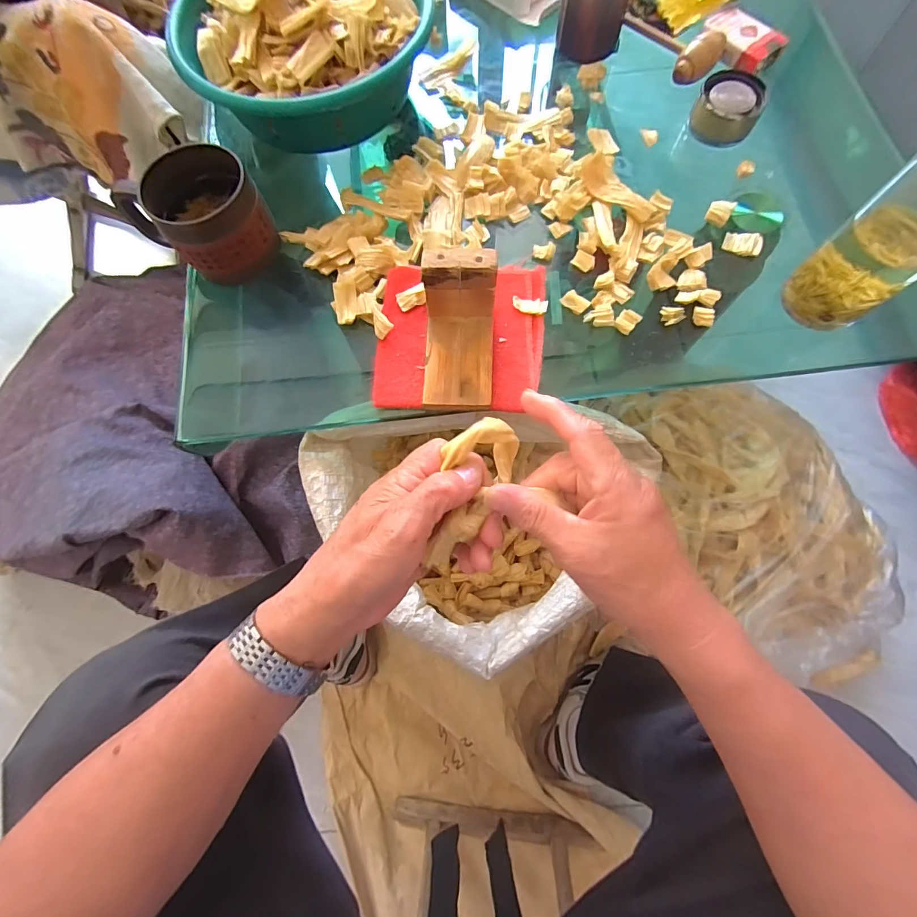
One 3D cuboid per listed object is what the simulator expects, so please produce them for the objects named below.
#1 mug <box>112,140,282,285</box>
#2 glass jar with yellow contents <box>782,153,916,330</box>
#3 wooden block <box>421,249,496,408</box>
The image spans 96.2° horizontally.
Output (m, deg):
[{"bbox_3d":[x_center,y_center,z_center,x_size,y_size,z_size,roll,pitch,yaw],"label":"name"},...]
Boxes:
[{"bbox_3d":[-0.241,-0.231,0.396,0.107,0.073,0.092,-41,77,-9],"label":"mug"},{"bbox_3d":[0.339,-0.172,0.316,0.066,0.147,0.069,-1,74,2],"label":"glass jar with yellow contents"},{"bbox_3d":[0.000,-0.105,0.342,0.059,0.069,0.104,2,75,3],"label":"wooden block"}]

